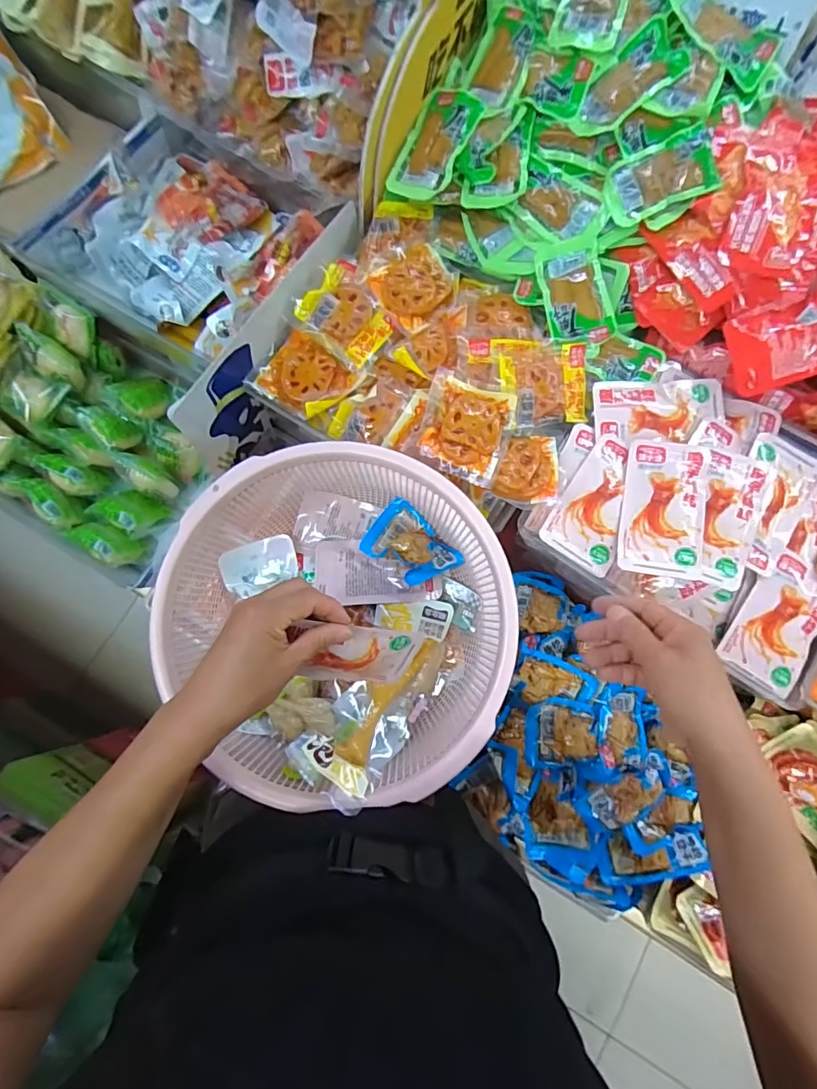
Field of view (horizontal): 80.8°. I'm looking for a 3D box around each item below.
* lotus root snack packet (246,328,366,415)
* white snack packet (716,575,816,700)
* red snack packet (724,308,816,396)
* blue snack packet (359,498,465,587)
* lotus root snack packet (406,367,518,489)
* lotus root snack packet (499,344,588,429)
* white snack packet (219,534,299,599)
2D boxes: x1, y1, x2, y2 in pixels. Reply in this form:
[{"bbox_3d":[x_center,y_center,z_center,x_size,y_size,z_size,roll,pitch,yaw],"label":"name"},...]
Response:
[{"bbox_3d":[-0.104,-0.173,0.490,0.093,0.010,0.073,33,80,6],"label":"lotus root snack packet"},{"bbox_3d":[0.345,0.078,0.446,0.073,0.015,0.112,33,80,6],"label":"white snack packet"},{"bbox_3d":[0.354,-0.186,0.449,0.105,0.021,0.070,-14,101,4],"label":"red snack packet"},{"bbox_3d":[0.001,0.004,0.490,0.091,0.025,0.067,44,81,8],"label":"blue snack packet"},{"bbox_3d":[0.054,-0.115,0.464,0.086,0.011,0.096,20,79,3],"label":"lotus root snack packet"},{"bbox_3d":[0.135,-0.158,0.475,0.087,0.021,0.075,-5,79,-2],"label":"lotus root snack packet"},{"bbox_3d":[-0.157,0.020,0.508,0.076,0.030,0.046,-21,79,-5],"label":"white snack packet"}]

